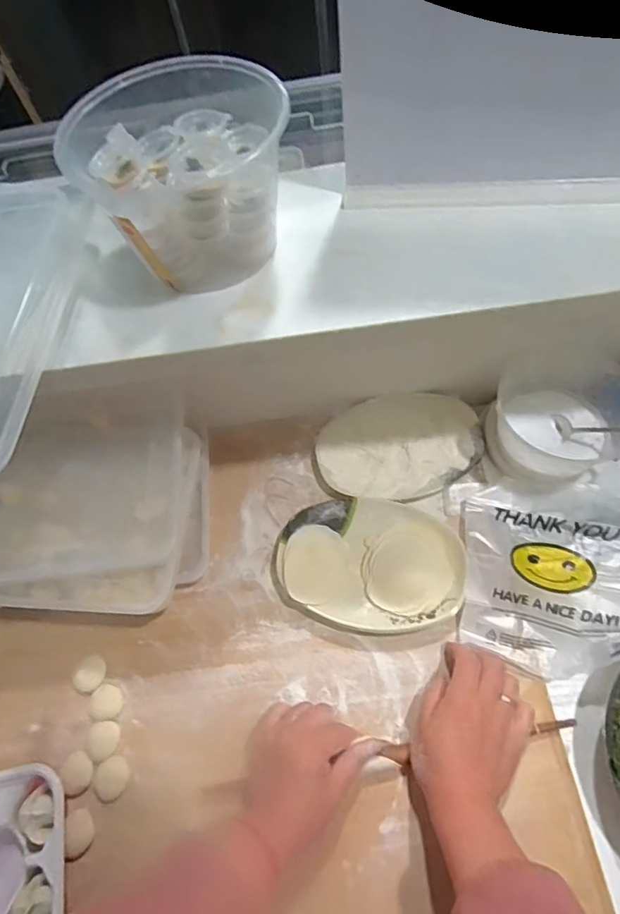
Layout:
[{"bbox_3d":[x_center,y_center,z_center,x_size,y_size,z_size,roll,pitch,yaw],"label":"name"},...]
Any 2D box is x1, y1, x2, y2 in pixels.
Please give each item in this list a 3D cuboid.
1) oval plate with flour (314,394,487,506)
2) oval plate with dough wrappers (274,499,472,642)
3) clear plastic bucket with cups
[{"bbox_3d":[0.106,-0.011,0.614,0.194,0.028,0.138,-21,61,-8],"label":"oval plate with flour"},{"bbox_3d":[0.063,0.117,0.545,0.193,0.033,0.137,11,62,10],"label":"oval plate with dough wrappers"},{"bbox_3d":[-0.094,-0.220,0.405,0.136,0.113,0.146,-3,61,5],"label":"clear plastic bucket with cups"}]

